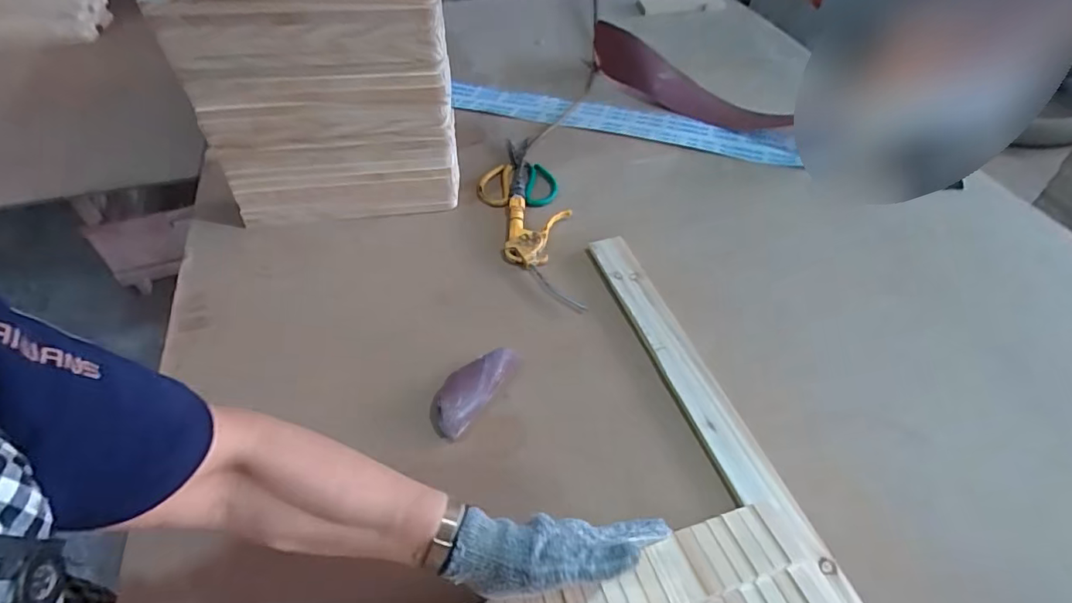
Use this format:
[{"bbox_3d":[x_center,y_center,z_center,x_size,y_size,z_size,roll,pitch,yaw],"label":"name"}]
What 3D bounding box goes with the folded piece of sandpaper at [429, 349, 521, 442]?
[{"bbox_3d":[-0.068,0.093,0.573,0.046,0.046,0.120,28,54,22],"label":"folded piece of sandpaper"}]

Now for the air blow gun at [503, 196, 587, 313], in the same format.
[{"bbox_3d":[0.007,-0.074,0.732,0.099,0.024,0.209,-1,48,-2],"label":"air blow gun"}]

